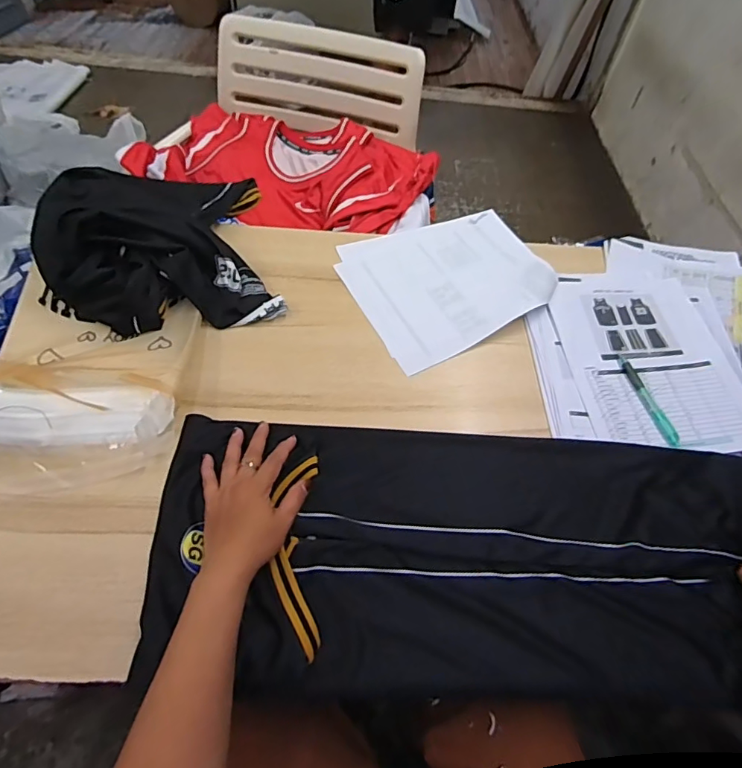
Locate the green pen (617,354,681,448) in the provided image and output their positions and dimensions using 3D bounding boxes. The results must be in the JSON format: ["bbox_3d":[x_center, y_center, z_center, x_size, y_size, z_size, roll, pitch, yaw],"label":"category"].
[{"bbox_3d":[0.353,0.018,0.611,0.020,0.010,0.134,-9,56,-12],"label":"green pen"}]

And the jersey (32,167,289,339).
[{"bbox_3d":[-0.286,-0.200,0.641,0.286,0.093,0.267,-13,56,-14],"label":"jersey"}]

